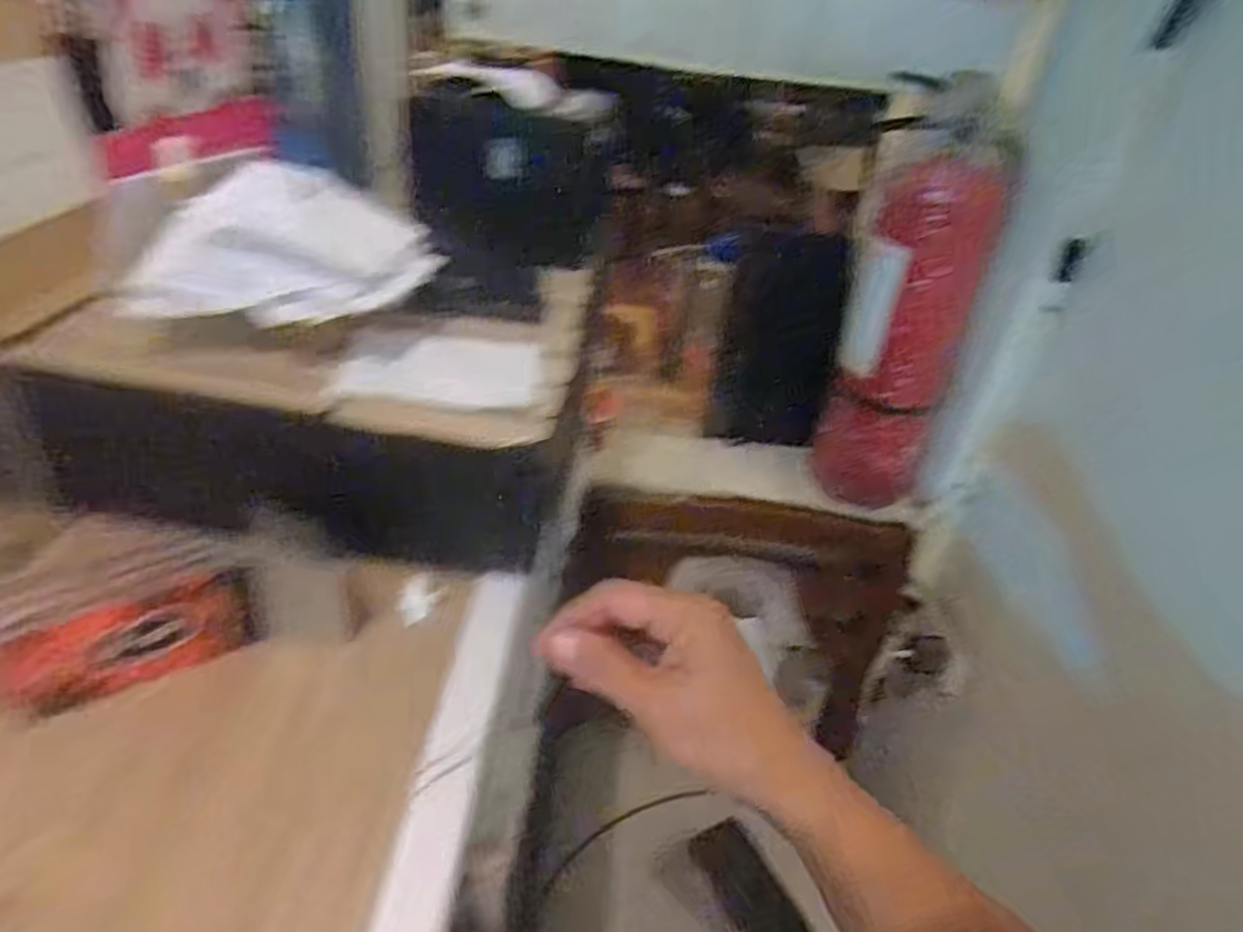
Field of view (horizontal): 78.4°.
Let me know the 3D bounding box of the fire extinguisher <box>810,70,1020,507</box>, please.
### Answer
[{"bbox_3d":[0.344,-0.185,0.926,0.156,0.483,0.124,19,35,16],"label":"fire extinguisher"}]

